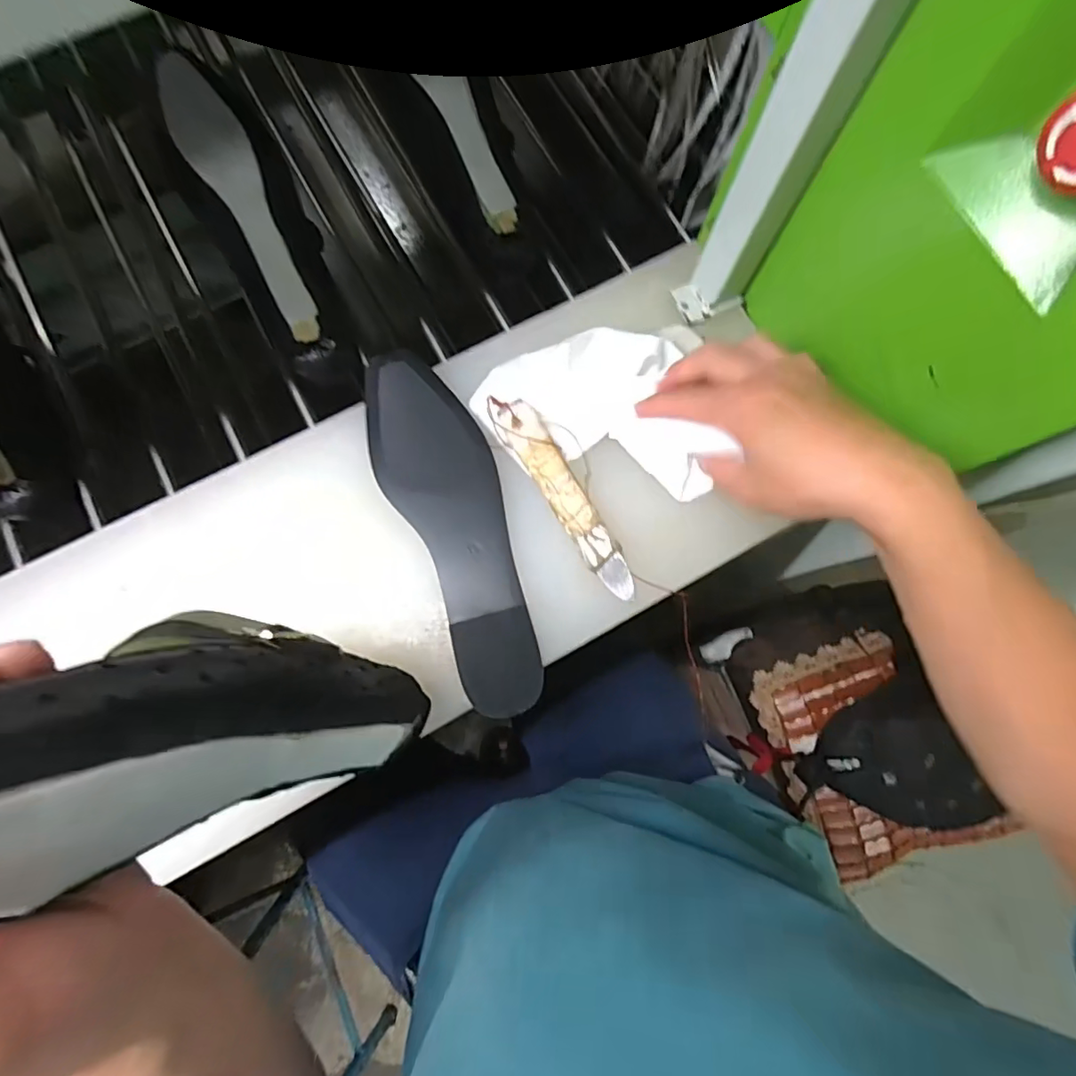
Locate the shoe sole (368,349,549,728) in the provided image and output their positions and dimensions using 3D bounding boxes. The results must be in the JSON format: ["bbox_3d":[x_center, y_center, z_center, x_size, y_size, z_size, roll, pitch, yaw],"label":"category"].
[{"bbox_3d":[-0.060,-0.012,0.404,0.079,0.010,0.272,-20,80,-5],"label":"shoe sole"}]

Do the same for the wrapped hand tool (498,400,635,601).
[{"bbox_3d":[0.021,-0.029,0.405,0.027,0.010,0.164,-30,81,-7],"label":"wrapped hand tool"}]

